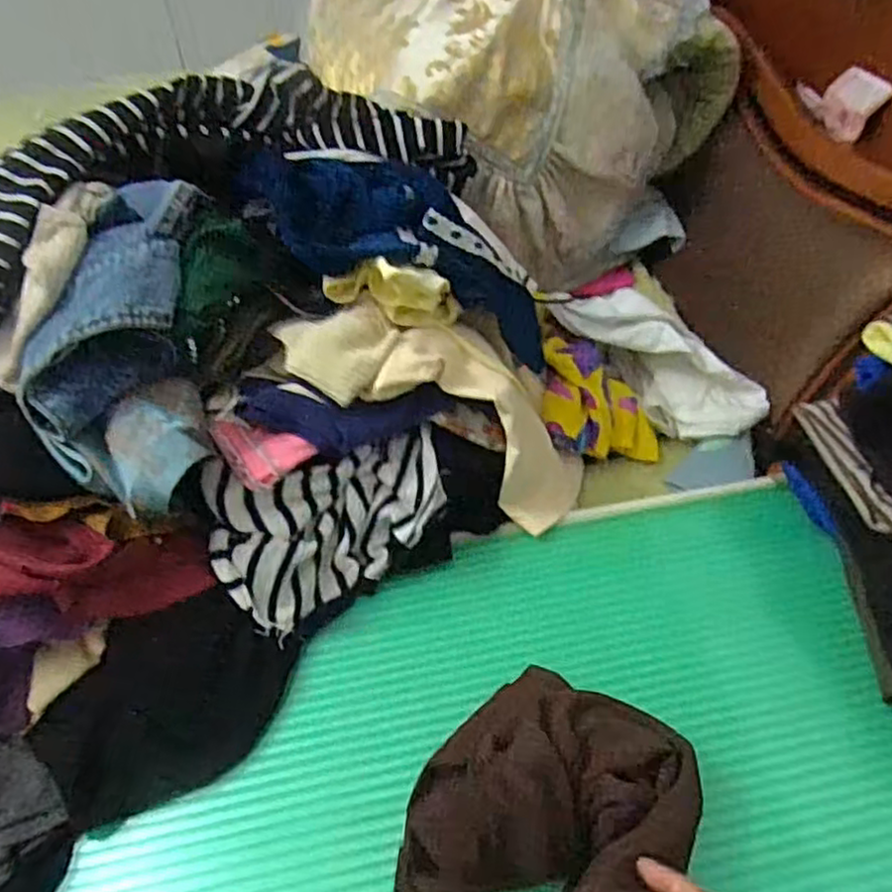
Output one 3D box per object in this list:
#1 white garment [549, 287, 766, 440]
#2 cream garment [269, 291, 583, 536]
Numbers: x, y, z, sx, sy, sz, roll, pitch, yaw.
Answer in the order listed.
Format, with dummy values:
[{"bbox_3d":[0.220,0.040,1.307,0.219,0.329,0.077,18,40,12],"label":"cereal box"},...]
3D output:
[{"bbox_3d":[0.246,-0.102,0.819,0.260,0.079,0.098,38,53,1],"label":"white garment"},{"bbox_3d":[0.016,-0.032,0.673,0.353,0.096,0.118,33,38,-26],"label":"cream garment"}]

